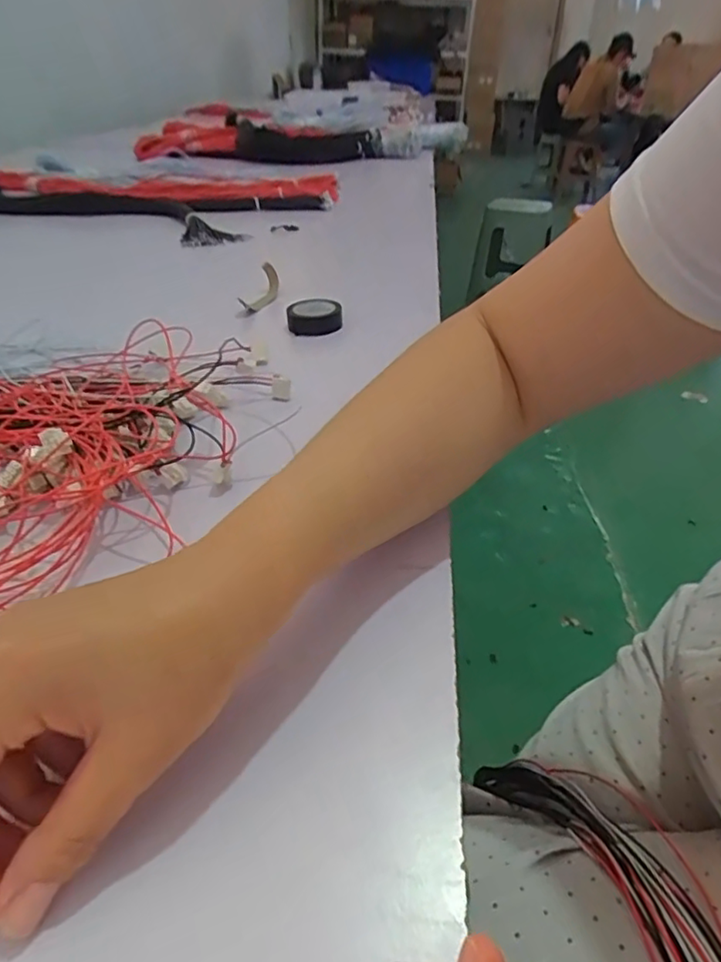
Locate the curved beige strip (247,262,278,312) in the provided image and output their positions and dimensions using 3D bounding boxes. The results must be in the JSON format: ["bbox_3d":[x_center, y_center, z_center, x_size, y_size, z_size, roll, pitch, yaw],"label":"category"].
[{"bbox_3d":[-0.112,-0.226,0.708,0.027,0.030,0.104,0,35,-1],"label":"curved beige strip"}]

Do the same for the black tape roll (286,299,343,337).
[{"bbox_3d":[-0.047,-0.167,0.623,0.055,0.019,0.052,-3,35,-5],"label":"black tape roll"}]

